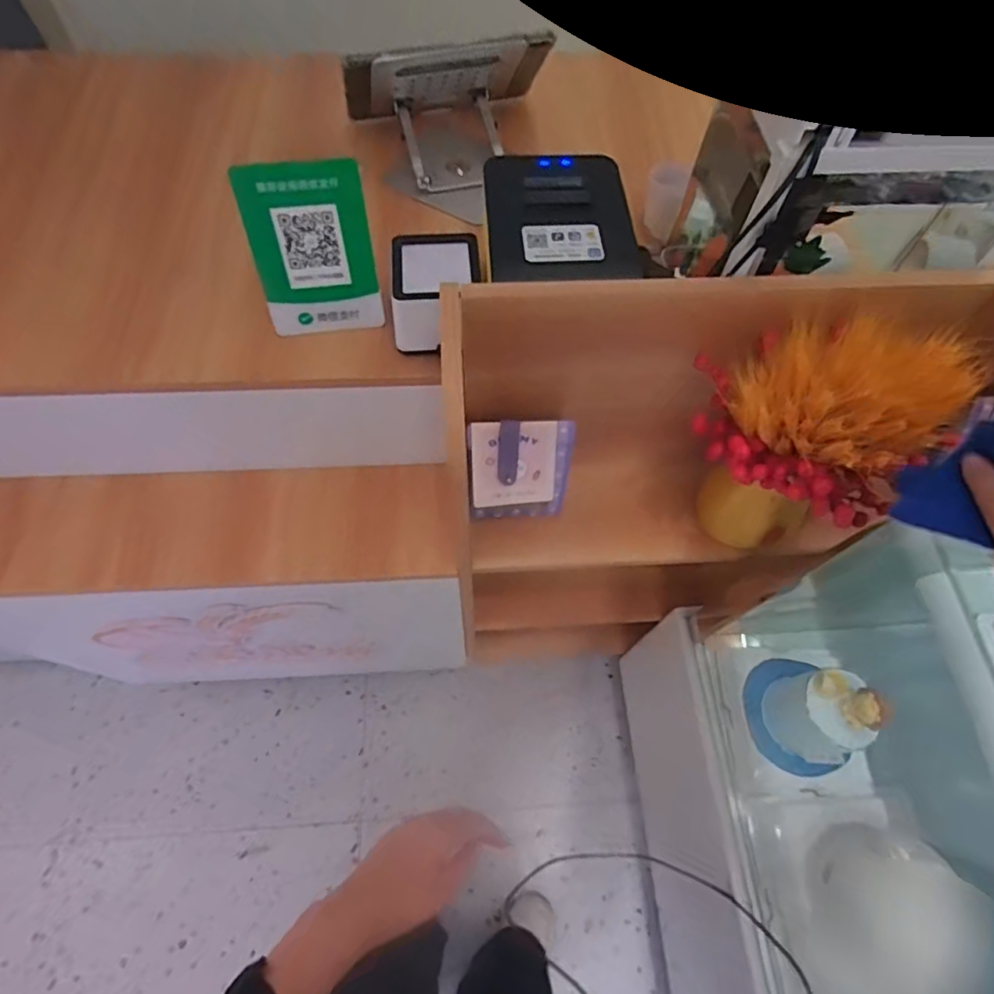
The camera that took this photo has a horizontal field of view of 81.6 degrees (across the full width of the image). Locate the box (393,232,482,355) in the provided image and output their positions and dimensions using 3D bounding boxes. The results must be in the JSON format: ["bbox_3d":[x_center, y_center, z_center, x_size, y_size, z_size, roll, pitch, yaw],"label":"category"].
[{"bbox_3d":[-0.058,-0.208,0.591,0.093,0.084,0.103,-2,64,-3],"label":"box"}]

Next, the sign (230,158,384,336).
[{"bbox_3d":[-0.180,-0.240,0.568,0.111,0.156,0.006,-9,40,-8],"label":"sign"}]

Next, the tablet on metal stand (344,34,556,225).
[{"bbox_3d":[-0.055,-0.483,0.726,0.247,0.141,0.153,-11,65,-8],"label":"tablet on metal stand"}]

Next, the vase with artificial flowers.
[{"bbox_3d":[0.263,-0.044,0.574,0.170,0.275,0.132,26,66,10],"label":"vase with artificial flowers"}]

